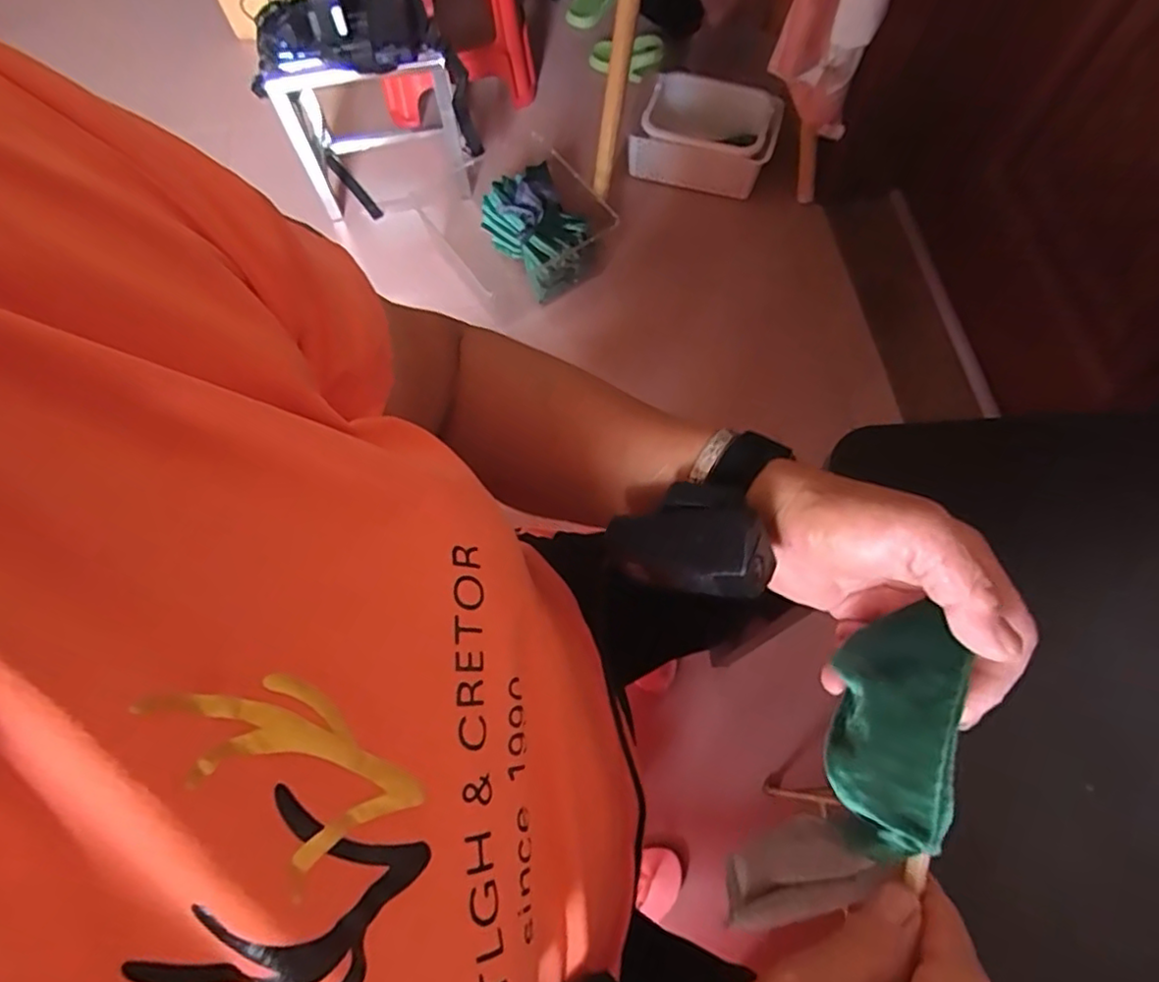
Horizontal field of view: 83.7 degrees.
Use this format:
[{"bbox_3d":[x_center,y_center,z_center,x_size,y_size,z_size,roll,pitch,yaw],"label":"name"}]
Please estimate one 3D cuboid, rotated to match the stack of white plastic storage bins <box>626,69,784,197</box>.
[{"bbox_3d":[0.281,-0.786,1.435,0.297,0.125,0.203,17,69,9],"label":"stack of white plastic storage bins"}]

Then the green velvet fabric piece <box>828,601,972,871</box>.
[{"bbox_3d":[0.126,0.097,0.263,0.047,0.020,0.094,10,87,41],"label":"green velvet fabric piece"}]

